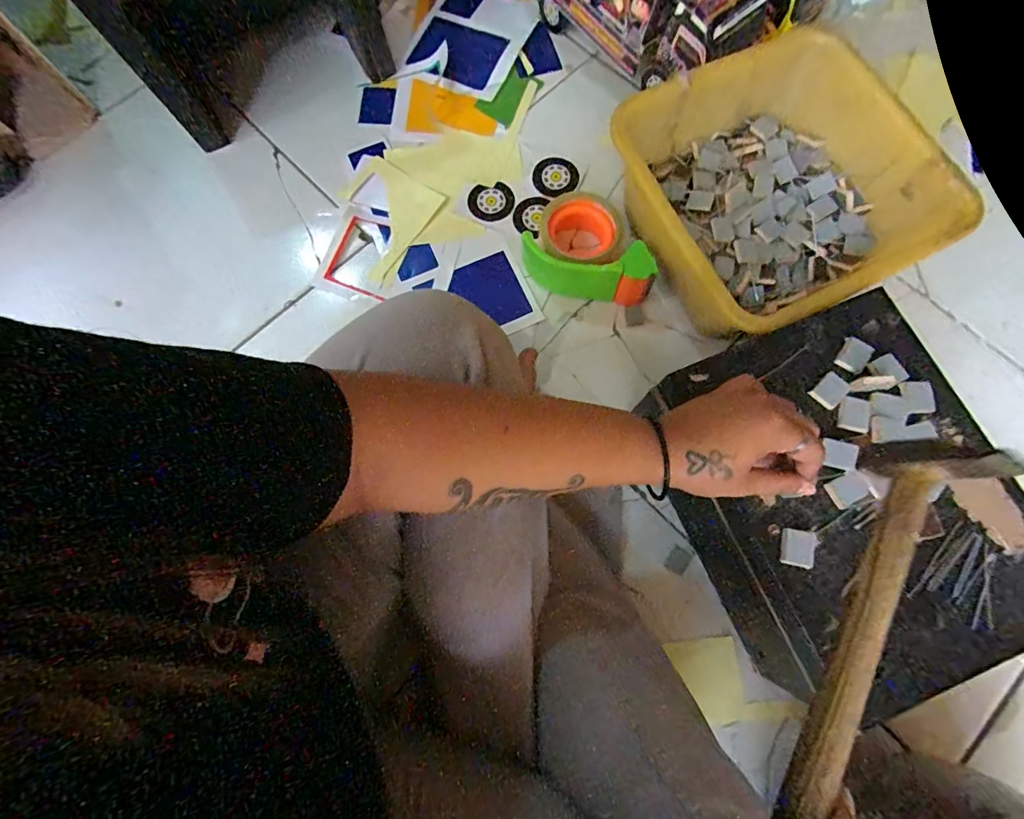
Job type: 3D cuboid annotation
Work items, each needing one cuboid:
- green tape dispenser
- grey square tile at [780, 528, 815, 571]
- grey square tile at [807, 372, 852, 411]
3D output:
[{"bbox_3d":[0.094,-0.180,0.523,0.145,0.067,0.107,28,78,8],"label":"green tape dispenser"},{"bbox_3d":[0.209,0.101,0.338,0.022,0.004,0.026,13,77,4],"label":"grey square tile"},{"bbox_3d":[0.252,-0.015,0.365,0.027,0.005,0.020,-44,79,-9],"label":"grey square tile"}]

